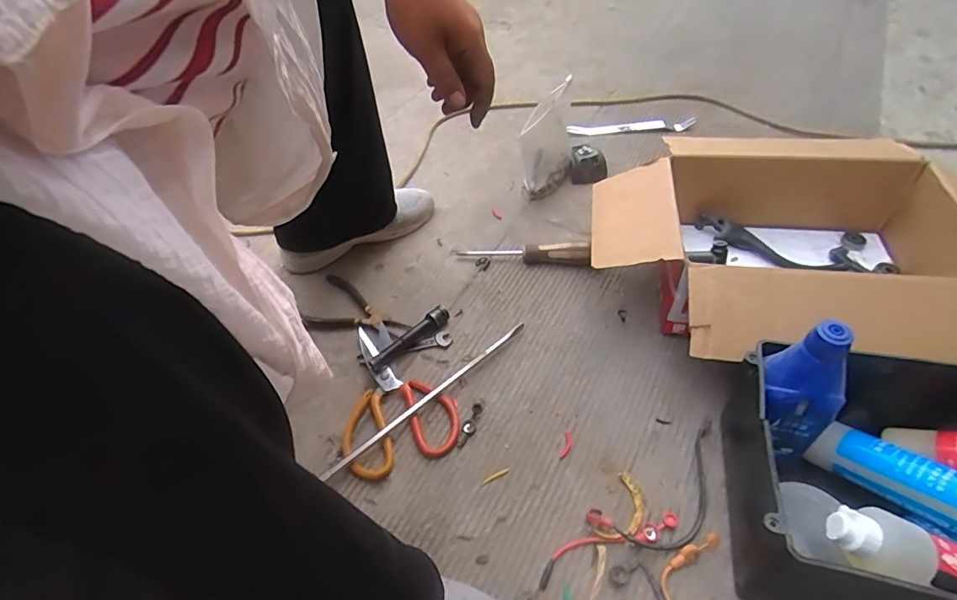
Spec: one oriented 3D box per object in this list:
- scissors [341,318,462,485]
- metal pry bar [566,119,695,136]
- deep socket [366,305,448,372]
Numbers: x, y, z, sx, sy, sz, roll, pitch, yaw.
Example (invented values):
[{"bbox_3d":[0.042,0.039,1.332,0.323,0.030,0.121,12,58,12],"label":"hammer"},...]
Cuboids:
[{"bbox_3d":[-0.111,0.112,0.628,0.134,0.019,0.206,-17,48,-10],"label":"scissors"},{"bbox_3d":[0.318,-0.361,1.058,0.253,0.019,0.047,-1,47,6],"label":"metal pry bar"},{"bbox_3d":[-0.091,0.052,0.670,0.129,0.019,0.020,-37,54,-25],"label":"deep socket"}]

